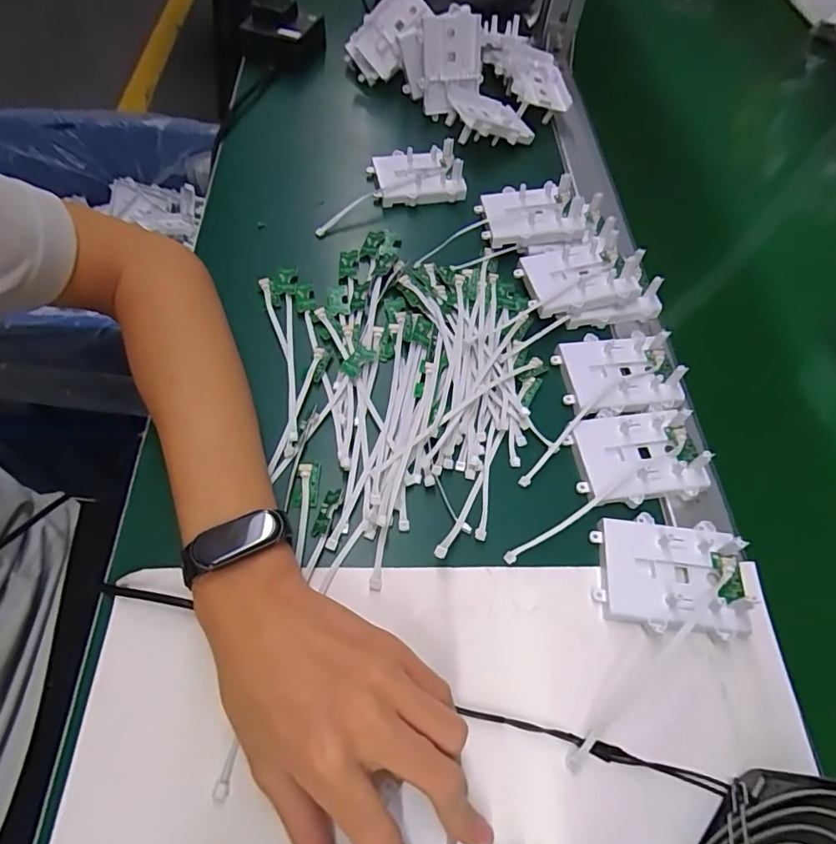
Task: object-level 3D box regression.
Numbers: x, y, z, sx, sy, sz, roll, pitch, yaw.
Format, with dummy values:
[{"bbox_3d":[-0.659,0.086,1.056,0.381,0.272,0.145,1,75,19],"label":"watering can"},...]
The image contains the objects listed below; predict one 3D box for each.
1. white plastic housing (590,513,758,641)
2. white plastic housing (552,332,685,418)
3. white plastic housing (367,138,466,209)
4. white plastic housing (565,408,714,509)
[{"bbox_3d":[0.150,0.090,0.303,0.080,0.020,0.064,8,63,1],"label":"white plastic housing"},{"bbox_3d":[0.148,-0.039,0.368,0.080,0.018,0.067,-6,63,-6],"label":"white plastic housing"},{"bbox_3d":[0.000,-0.237,0.479,0.084,0.027,0.059,-4,63,-5],"label":"white plastic housing"},{"bbox_3d":[0.146,0.019,0.337,0.077,0.022,0.066,-4,63,-5],"label":"white plastic housing"}]

